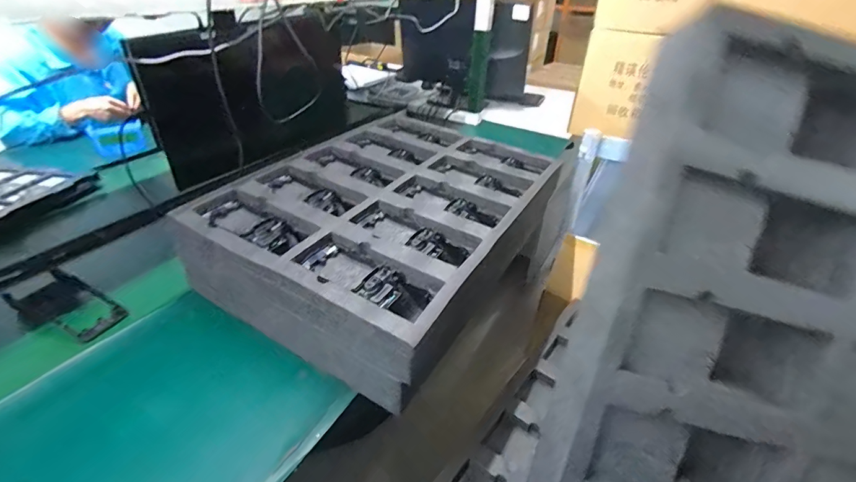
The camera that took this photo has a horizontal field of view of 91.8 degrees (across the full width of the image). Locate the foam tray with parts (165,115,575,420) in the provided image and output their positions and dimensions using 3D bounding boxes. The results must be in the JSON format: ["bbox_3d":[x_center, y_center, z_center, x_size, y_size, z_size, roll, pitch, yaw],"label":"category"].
[{"bbox_3d":[-0.056,-0.046,0.766,0.430,0.142,0.582,20,38,24],"label":"foam tray with parts"}]

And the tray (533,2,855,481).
[{"bbox_3d":[0.377,0.131,0.413,0.443,0.583,0.047,15,5,-2],"label":"tray"}]

